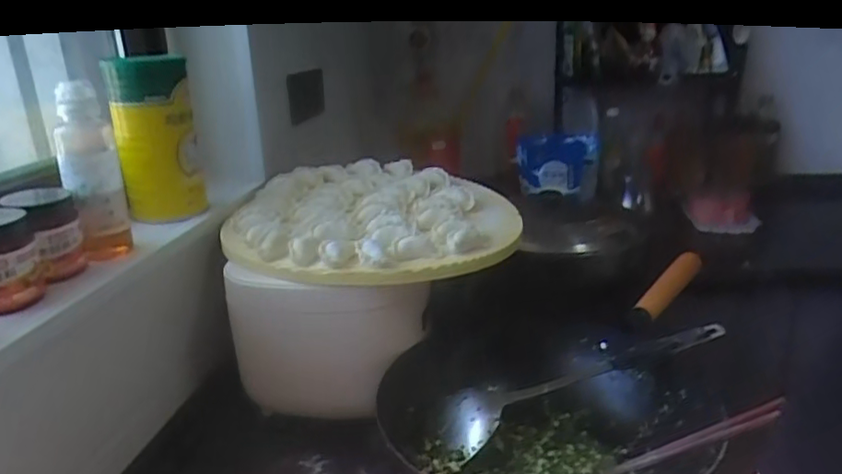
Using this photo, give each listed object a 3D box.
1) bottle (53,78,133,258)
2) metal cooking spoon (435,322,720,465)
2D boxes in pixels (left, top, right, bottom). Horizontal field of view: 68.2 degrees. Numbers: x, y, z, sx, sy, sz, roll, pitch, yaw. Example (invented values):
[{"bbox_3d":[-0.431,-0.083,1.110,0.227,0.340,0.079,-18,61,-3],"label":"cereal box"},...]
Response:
[{"bbox_3d":[-0.373,-0.071,0.706,0.057,0.203,0.067,-11,22,-24],"label":"bottle"},{"bbox_3d":[0.174,0.157,0.678,0.324,0.043,0.091,-17,22,-4],"label":"metal cooking spoon"}]

